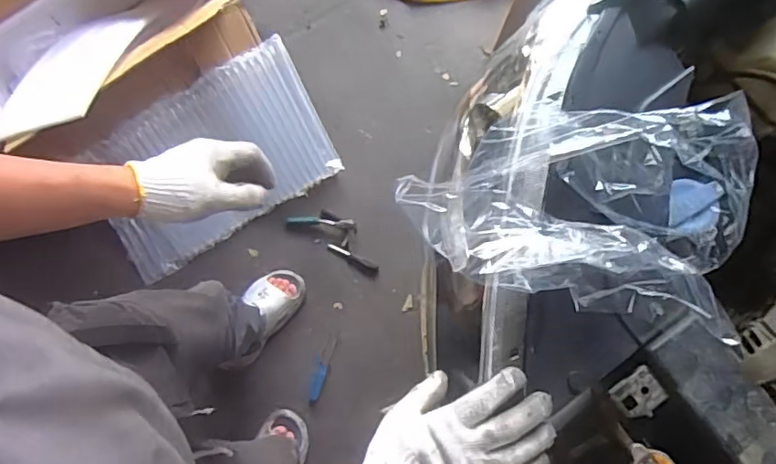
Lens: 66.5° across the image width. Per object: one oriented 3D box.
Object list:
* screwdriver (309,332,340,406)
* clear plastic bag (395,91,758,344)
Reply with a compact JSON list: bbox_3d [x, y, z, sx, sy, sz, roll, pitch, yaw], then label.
[{"bbox_3d":[-0.165,0.351,1.519,0.033,0.037,0.187,18,62,7],"label":"screwdriver"},{"bbox_3d":[0.185,-0.031,0.563,0.336,0.107,0.193,16,75,6],"label":"clear plastic bag"}]

